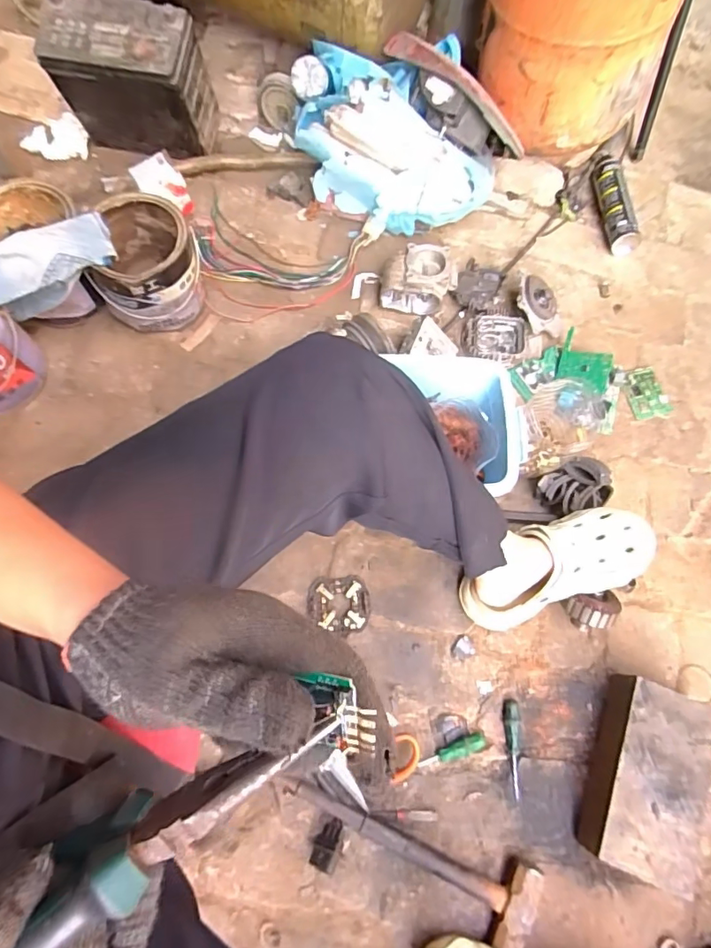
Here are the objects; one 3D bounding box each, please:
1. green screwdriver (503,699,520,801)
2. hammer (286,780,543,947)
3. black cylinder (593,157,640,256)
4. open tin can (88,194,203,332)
[{"bbox_3d":[0.209,0.367,0.690,0.023,0.020,0.116,8,71,0],"label":"green screwdriver"},{"bbox_3d":[0.061,0.473,0.634,0.321,0.039,0.098,22,71,5],"label":"hammer"},{"bbox_3d":[0.488,-0.515,0.978,0.049,0.058,0.218,-4,71,-4],"label":"black cylinder"},{"bbox_3d":[-0.340,-0.338,0.847,0.158,0.163,0.157,1,71,-2],"label":"open tin can"}]

